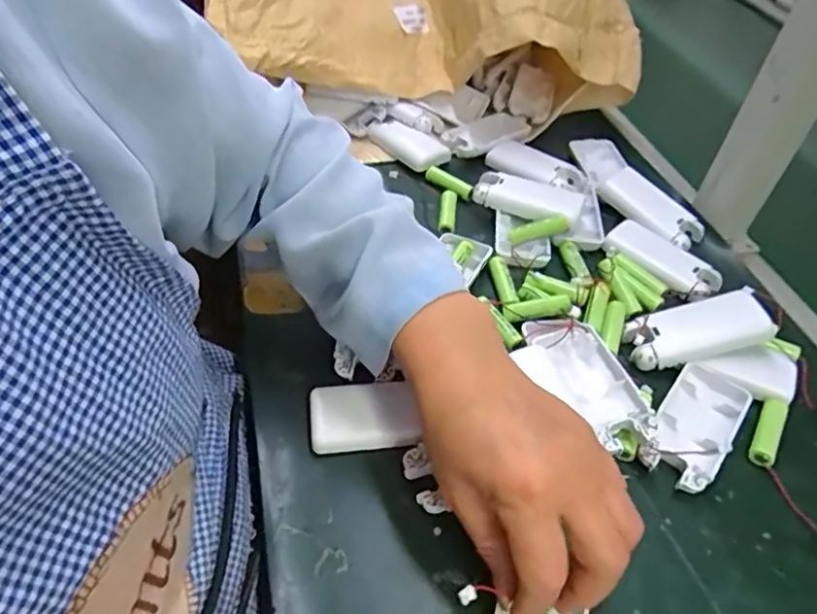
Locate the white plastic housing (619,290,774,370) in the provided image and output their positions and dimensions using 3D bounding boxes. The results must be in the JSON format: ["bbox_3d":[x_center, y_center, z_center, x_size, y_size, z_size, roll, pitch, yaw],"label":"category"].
[{"bbox_3d":[0.210,0.017,0.424,0.101,0.022,0.043,-15,50,0],"label":"white plastic housing"}]

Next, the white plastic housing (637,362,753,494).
[{"bbox_3d":[0.187,0.076,0.381,0.047,0.022,0.094,33,54,24],"label":"white plastic housing"}]

